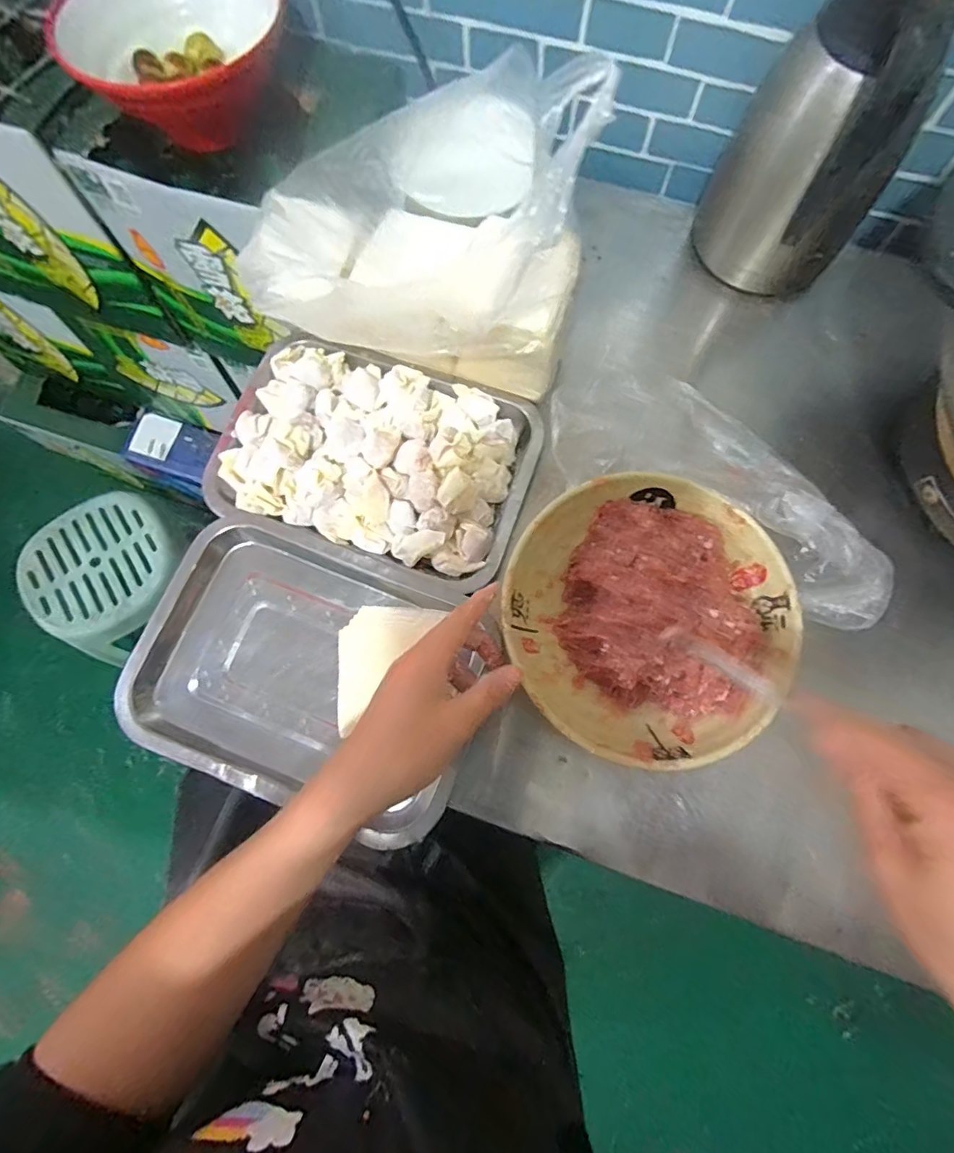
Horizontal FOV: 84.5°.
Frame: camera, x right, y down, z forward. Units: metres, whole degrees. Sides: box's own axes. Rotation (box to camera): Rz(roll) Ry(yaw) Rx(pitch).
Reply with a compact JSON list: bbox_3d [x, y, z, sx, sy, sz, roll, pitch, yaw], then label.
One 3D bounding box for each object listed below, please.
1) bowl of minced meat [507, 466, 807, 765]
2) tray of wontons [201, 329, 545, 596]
[{"bbox_3d":[0.116,0.028,0.366,0.187,0.053,0.188,0,76,1],"label":"bowl of minced meat"},{"bbox_3d":[-0.082,-0.103,0.426,0.249,0.037,0.170,18,77,5],"label":"tray of wontons"}]

